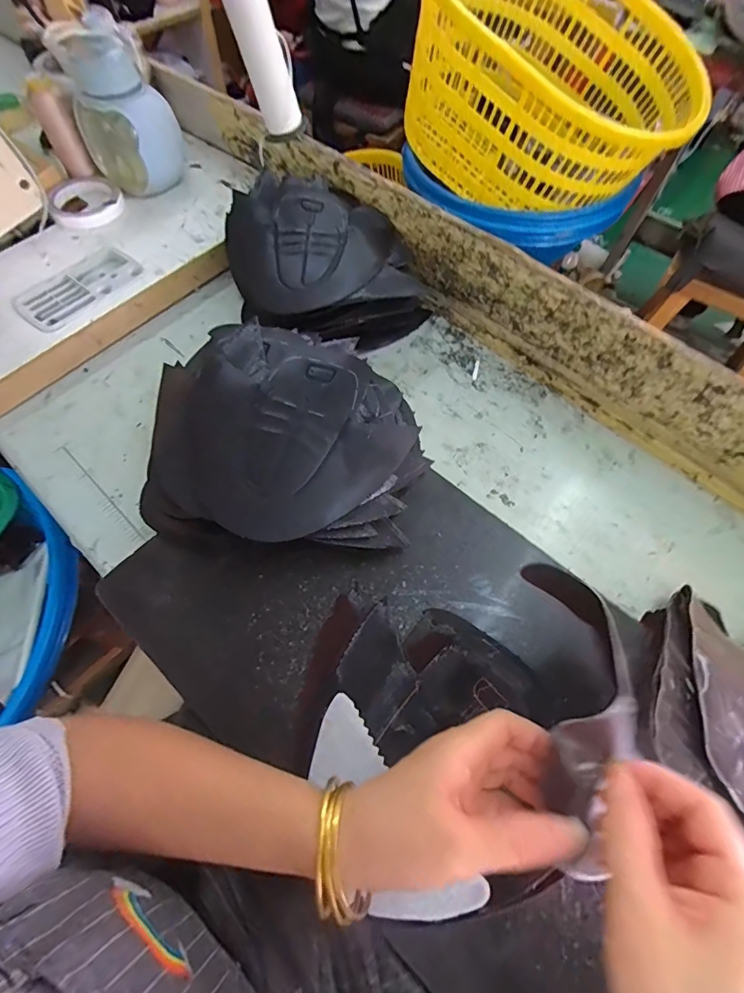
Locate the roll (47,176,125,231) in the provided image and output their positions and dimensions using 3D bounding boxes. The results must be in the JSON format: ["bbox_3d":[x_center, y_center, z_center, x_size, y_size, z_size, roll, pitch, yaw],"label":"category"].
[{"bbox_3d":[-0.397,-0.418,0.616,0.109,0.021,0.109,1,64,-2],"label":"roll"}]

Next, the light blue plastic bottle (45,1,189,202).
[{"bbox_3d":[-0.321,-0.502,0.576,0.105,0.159,0.105,1,63,-1],"label":"light blue plastic bottle"}]

